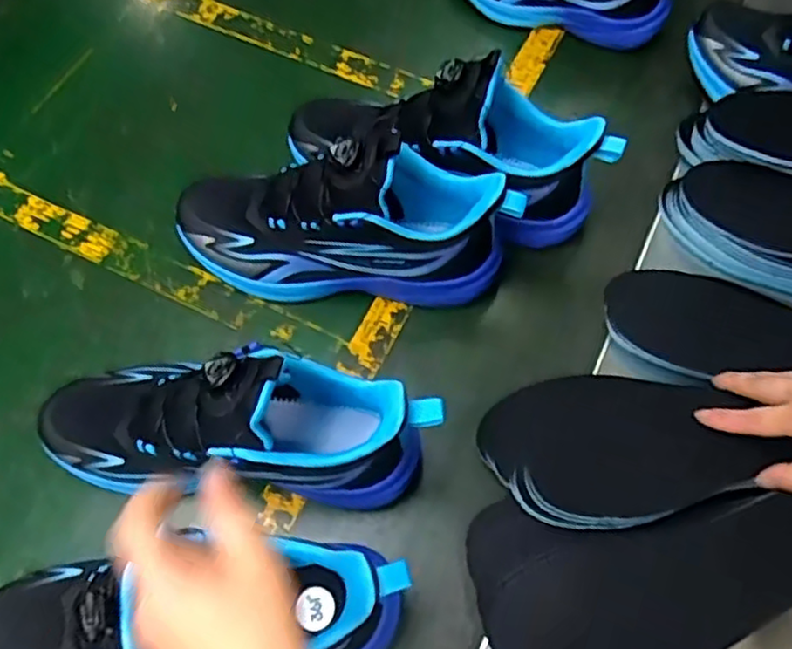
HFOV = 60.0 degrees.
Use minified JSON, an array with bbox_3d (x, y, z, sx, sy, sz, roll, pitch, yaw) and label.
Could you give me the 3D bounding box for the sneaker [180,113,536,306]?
[{"bbox_3d":[-0.048,-0.088,0.555,0.266,0.148,0.087,5,65,4],"label":"sneaker"}]

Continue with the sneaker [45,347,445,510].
[{"bbox_3d":[-0.117,0.074,0.480,0.282,0.146,0.097,10,65,6],"label":"sneaker"}]

